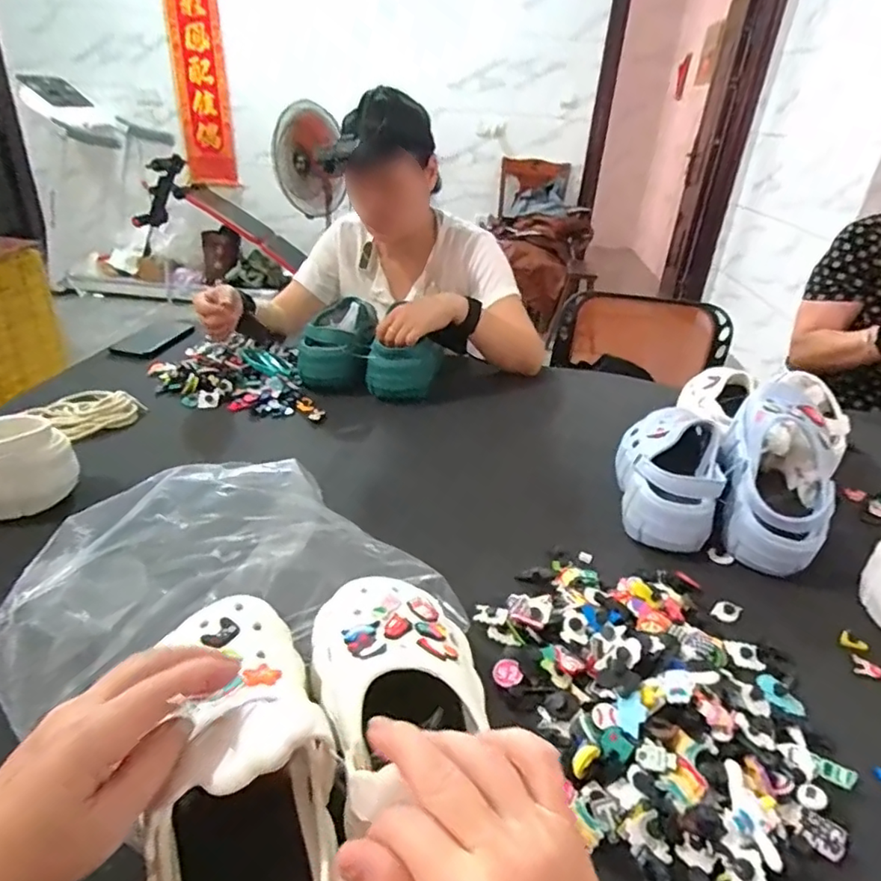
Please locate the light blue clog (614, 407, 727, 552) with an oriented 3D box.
[{"bbox_3d":[0.276,0.031,0.709,0.115,0.085,0.212,14,31,16],"label":"light blue clog"}]

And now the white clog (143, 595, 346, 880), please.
[{"bbox_3d":[-0.113,0.182,0.342,0.089,0.110,0.250,-3,31,-16],"label":"white clog"}]

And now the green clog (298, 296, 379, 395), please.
[{"bbox_3d":[-0.170,-0.170,0.984,0.115,0.107,0.189,4,30,-1],"label":"green clog"}]

